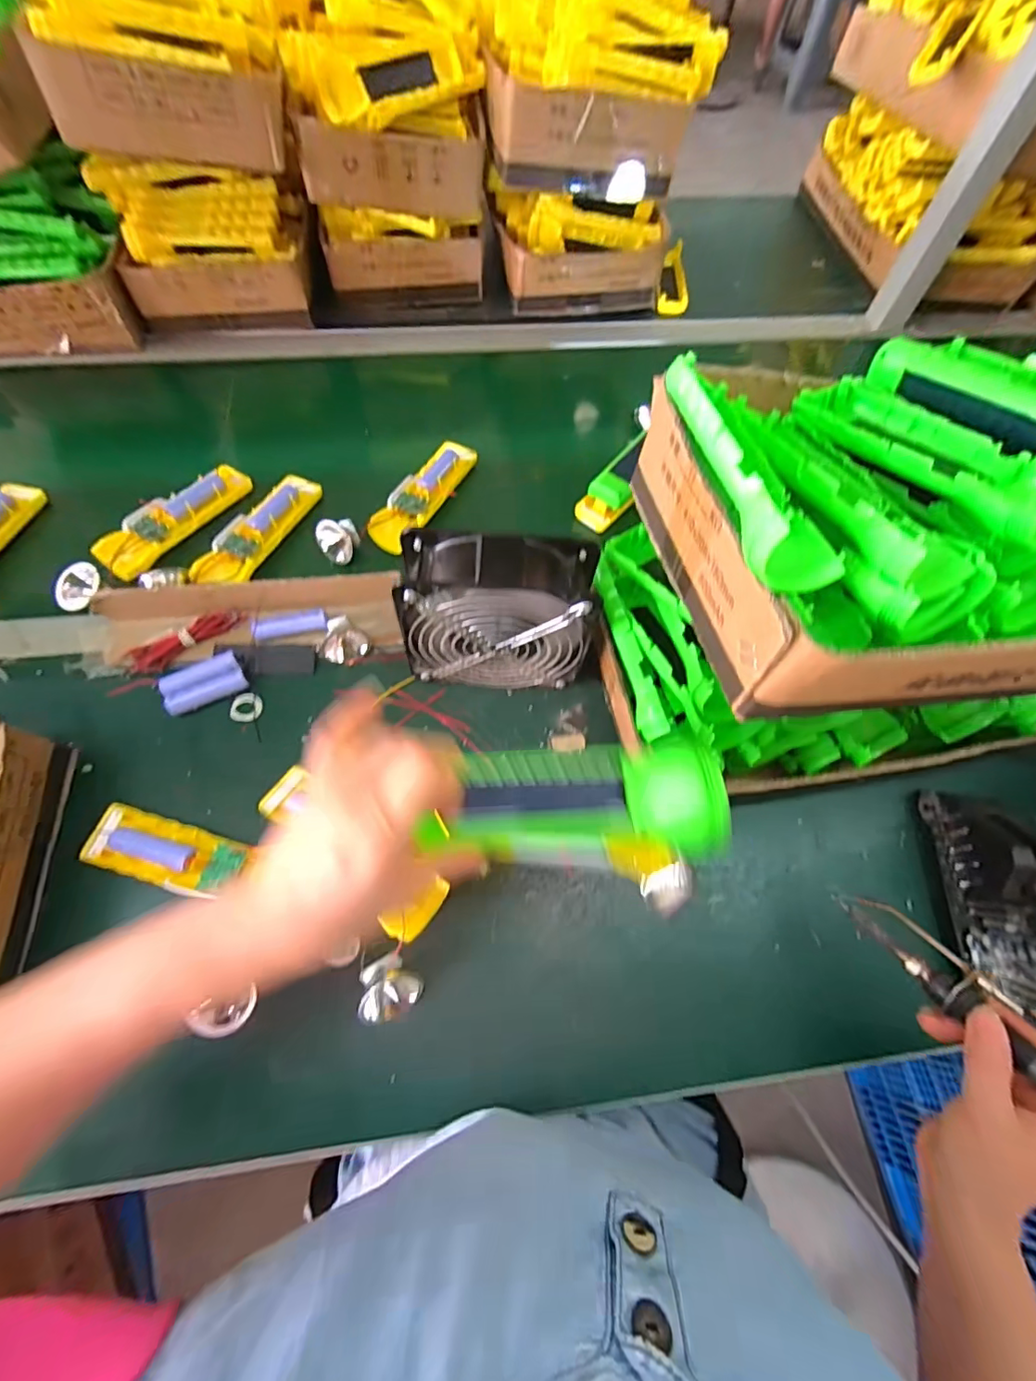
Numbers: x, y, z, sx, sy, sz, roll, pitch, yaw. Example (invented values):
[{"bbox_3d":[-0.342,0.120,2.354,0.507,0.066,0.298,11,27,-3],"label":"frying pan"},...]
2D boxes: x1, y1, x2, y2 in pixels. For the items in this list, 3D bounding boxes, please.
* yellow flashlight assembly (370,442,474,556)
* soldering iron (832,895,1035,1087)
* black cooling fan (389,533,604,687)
[{"bbox_3d":[-0.102,-0.218,0.573,0.045,0.019,0.165,28,67,9],"label":"yellow flashlight assembly"},{"bbox_3d":[0.281,0.195,0.295,0.030,0.018,0.202,-20,35,-12],"label":"soldering iron"},{"bbox_3d":[-0.016,-0.059,0.430,0.146,0.148,0.063,4,65,-1],"label":"black cooling fan"}]

